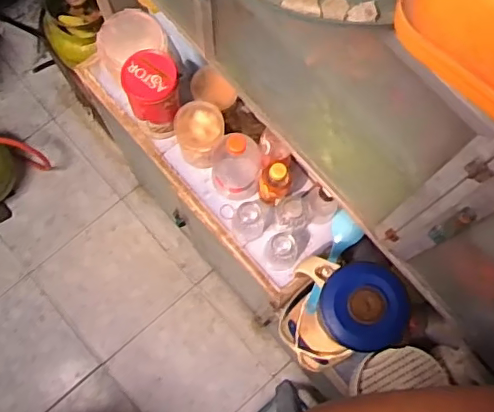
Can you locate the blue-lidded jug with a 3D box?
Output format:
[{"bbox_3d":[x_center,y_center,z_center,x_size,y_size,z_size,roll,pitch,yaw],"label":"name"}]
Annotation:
[{"bbox_3d":[0.164,0.207,1.065,0.169,0.370,0.164,14,76,2],"label":"blue-lidded jug"}]

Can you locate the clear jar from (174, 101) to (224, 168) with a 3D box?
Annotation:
[{"bbox_3d":[-0.091,-0.136,1.119,0.090,0.099,0.098,0,76,-1],"label":"clear jar"}]

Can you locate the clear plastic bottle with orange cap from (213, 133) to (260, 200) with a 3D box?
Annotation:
[{"bbox_3d":[-0.021,-0.076,1.073,0.086,0.225,0.081,0,76,-1],"label":"clear plastic bottle with orange cap"}]

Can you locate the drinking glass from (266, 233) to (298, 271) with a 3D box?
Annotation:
[{"bbox_3d":[0.066,0.081,1.075,0.061,0.080,0.064,14,76,2],"label":"drinking glass"}]

